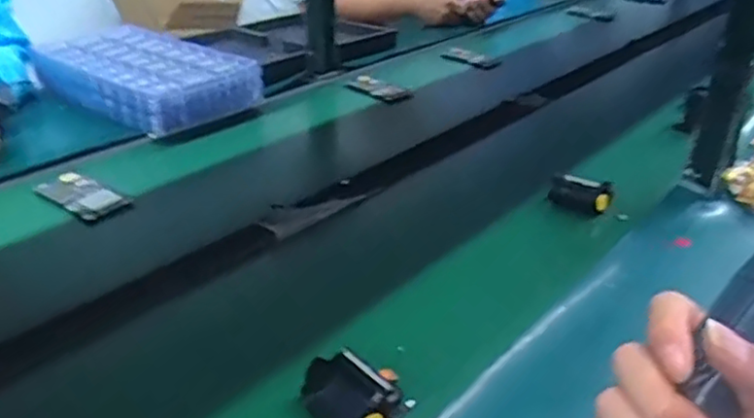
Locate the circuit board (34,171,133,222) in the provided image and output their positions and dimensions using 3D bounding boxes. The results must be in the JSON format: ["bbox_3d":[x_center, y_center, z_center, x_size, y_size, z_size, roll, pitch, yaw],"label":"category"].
[{"bbox_3d":[-0.372,-0.020,0.831,0.129,0.014,0.069,23,36,31],"label":"circuit board"}]

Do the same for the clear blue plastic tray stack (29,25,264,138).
[{"bbox_3d":[-0.404,-0.237,1.136,0.391,0.064,0.222,25,37,33],"label":"clear blue plastic tray stack"}]

